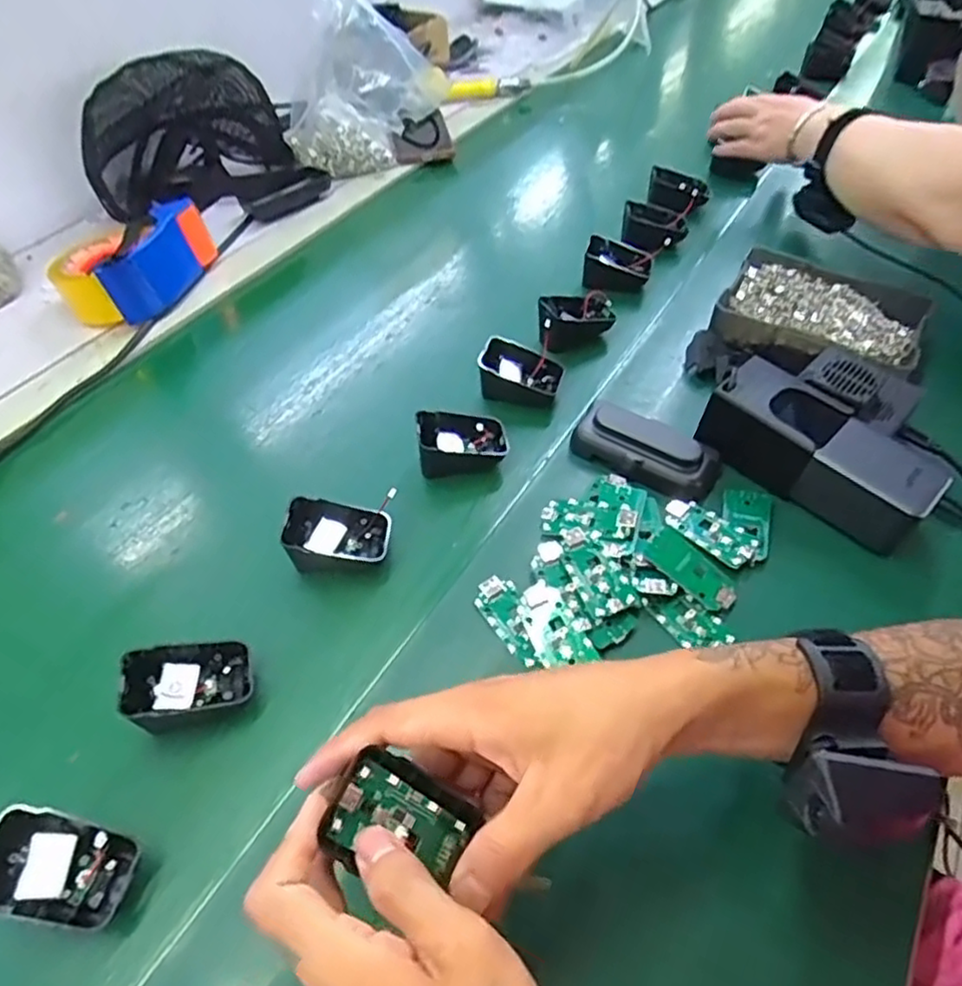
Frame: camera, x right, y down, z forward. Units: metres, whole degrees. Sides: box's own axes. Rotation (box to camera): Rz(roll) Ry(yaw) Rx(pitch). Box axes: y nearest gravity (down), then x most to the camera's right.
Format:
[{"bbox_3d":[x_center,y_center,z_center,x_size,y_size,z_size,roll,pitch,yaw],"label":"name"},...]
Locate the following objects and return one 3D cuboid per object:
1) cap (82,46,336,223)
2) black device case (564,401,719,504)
[{"bbox_3d":[-0.316,-0.421,0.795,0.248,0.143,0.165,-5,48,0],"label":"cap"},{"bbox_3d":[0.123,-0.032,0.506,0.106,0.031,0.047,26,55,25],"label":"black device case"}]

